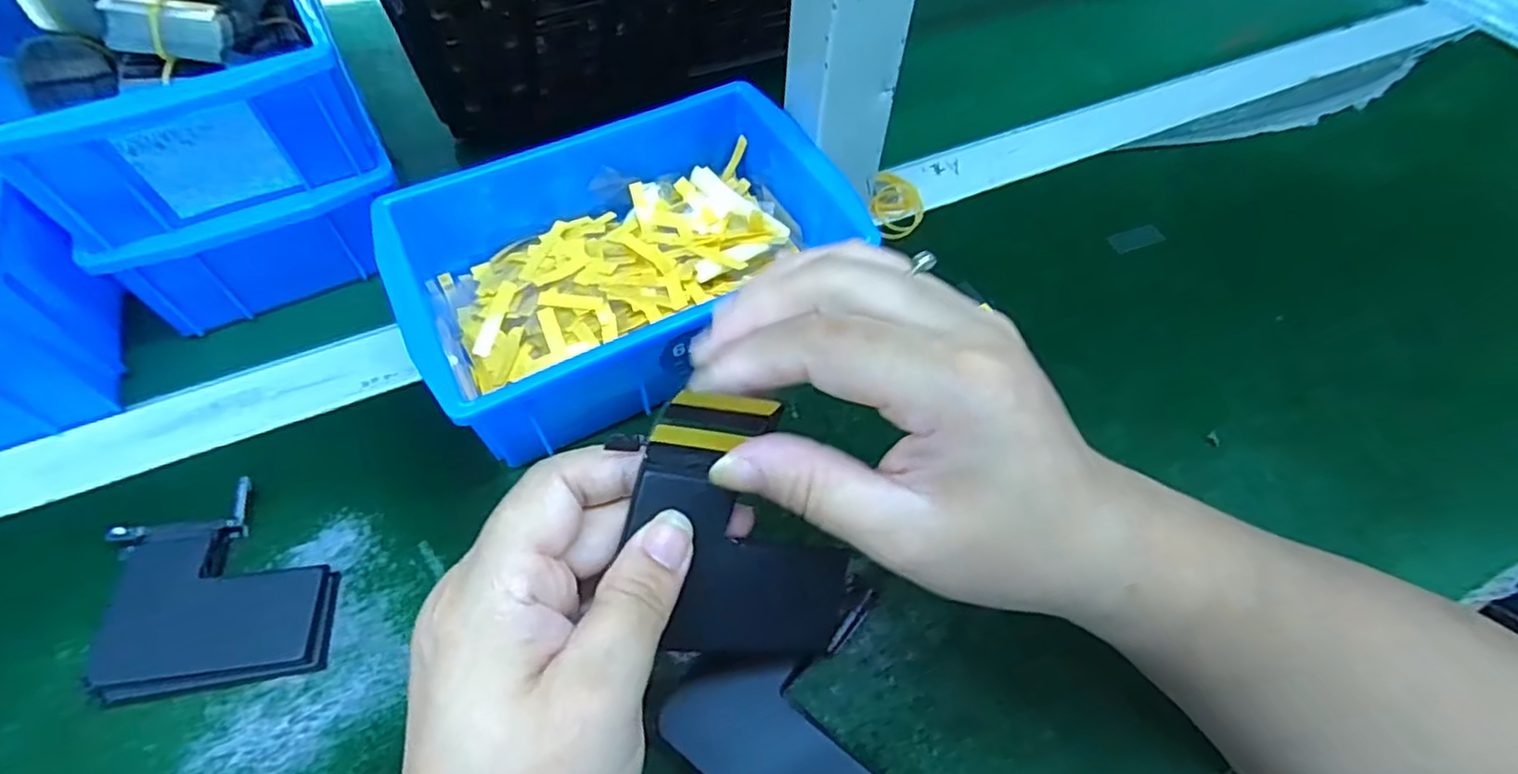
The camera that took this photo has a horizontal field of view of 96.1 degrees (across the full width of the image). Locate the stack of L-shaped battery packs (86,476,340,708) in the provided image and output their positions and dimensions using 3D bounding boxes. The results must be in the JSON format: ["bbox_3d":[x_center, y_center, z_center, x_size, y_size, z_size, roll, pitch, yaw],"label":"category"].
[{"bbox_3d":[-0.211,0.080,0.270,0.081,0.009,0.079,-12,58,-10],"label":"stack of L-shaped battery packs"}]

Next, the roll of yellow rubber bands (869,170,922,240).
[{"bbox_3d":[0.082,-0.109,0.406,0.030,0.012,0.049,8,57,4],"label":"roll of yellow rubber bands"}]

